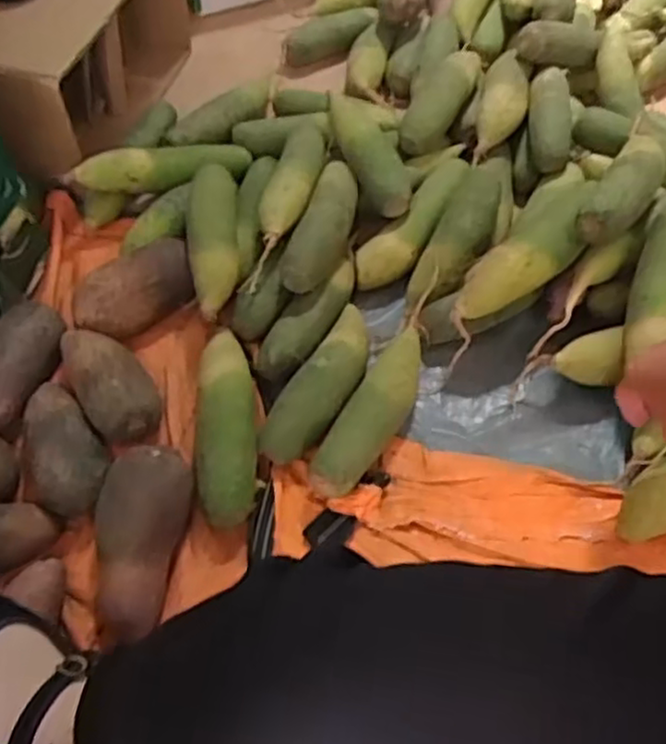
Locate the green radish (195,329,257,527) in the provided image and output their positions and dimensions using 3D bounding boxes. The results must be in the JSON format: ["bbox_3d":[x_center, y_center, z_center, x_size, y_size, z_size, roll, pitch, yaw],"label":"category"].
[{"bbox_3d":[-0.104,0.046,0.705,0.055,0.061,0.201,-3,57,-3],"label":"green radish"}]

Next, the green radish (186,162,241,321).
[{"bbox_3d":[-0.129,-0.145,0.791,0.057,0.065,0.211,-7,57,-6],"label":"green radish"}]

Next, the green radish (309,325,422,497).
[{"bbox_3d":[0.046,0.040,0.723,0.051,0.049,0.208,26,60,15],"label":"green radish"}]

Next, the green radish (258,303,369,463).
[{"bbox_3d":[-0.005,0.009,0.736,0.059,0.049,0.200,26,60,15],"label":"green radish"}]

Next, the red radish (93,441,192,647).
[{"bbox_3d":[-0.172,0.146,0.623,0.078,0.076,0.156,7,57,3],"label":"red radish"}]

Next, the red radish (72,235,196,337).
[{"bbox_3d":[-0.213,-0.089,0.785,0.137,0.068,0.068,-31,62,-20],"label":"red radish"}]

